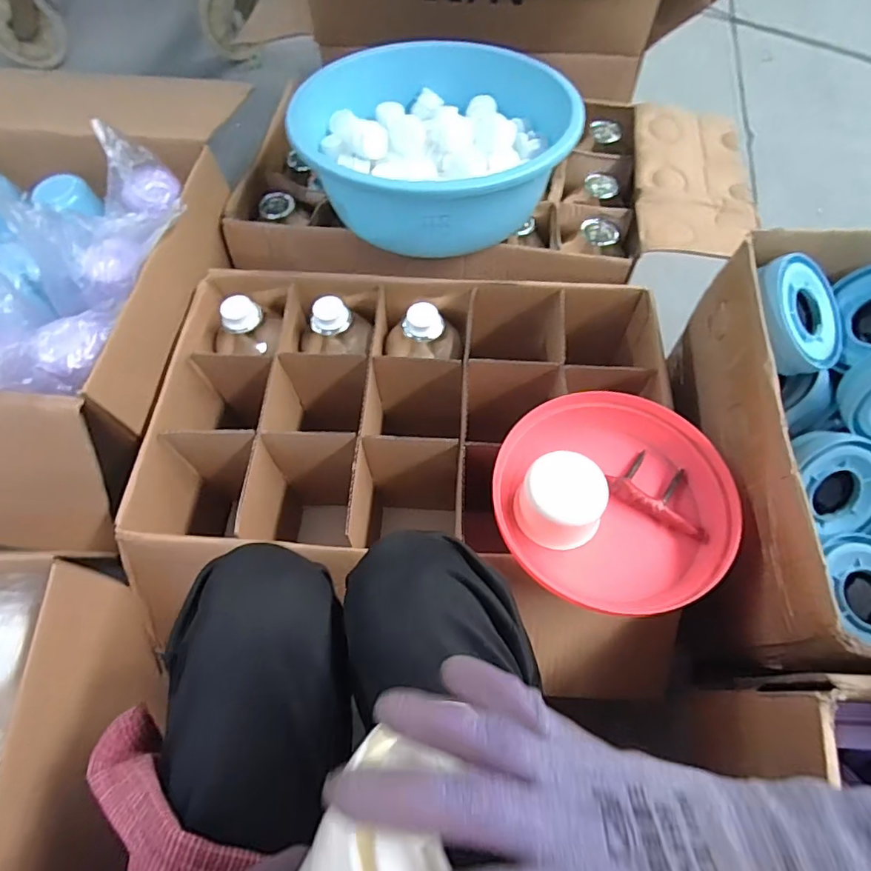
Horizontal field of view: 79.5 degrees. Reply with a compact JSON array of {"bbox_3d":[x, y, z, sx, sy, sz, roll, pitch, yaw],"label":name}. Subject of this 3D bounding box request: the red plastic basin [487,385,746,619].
[{"bbox_3d":[0.177,0.059,0.528,0.223,0.071,0.213,-1,63,1],"label":"red plastic basin"}]

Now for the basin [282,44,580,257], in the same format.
[{"bbox_3d":[0.001,-0.411,0.750,0.327,0.145,0.327,-1,63,1],"label":"basin"}]

